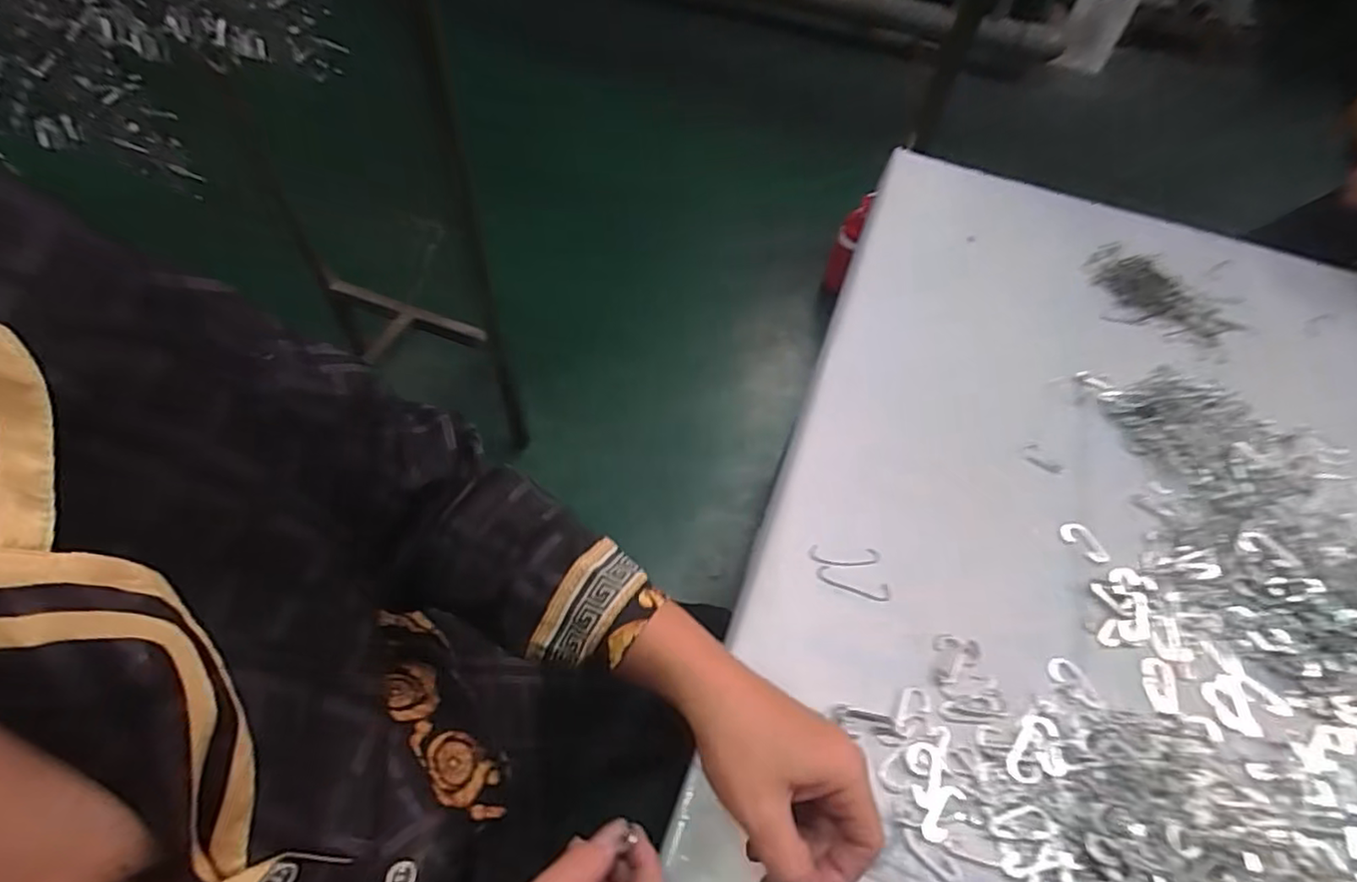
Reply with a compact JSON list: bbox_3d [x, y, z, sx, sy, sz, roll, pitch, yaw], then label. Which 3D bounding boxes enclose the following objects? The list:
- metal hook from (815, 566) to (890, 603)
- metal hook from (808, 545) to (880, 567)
[{"bbox_3d":[0.127,0.105,0.458,0.054,0.004,0.014,15,55,5],"label":"metal hook"},{"bbox_3d":[0.124,0.086,0.470,0.055,0.004,0.015,3,55,-4],"label":"metal hook"}]

